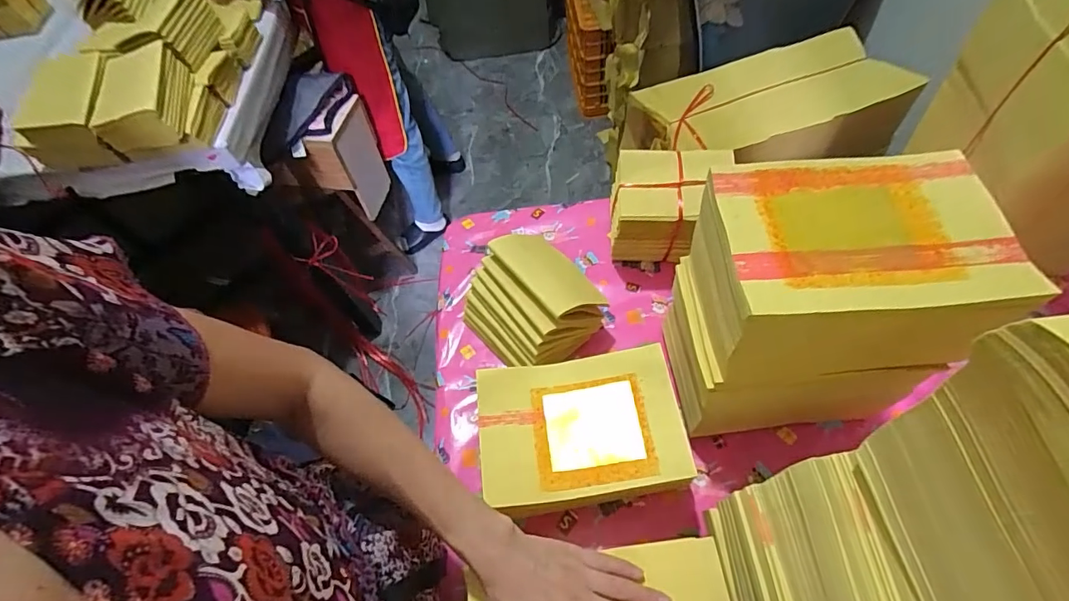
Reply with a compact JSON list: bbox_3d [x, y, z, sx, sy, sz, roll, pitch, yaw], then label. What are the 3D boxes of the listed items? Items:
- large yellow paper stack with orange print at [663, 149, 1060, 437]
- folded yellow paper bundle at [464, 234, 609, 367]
[{"bbox_3d":[0.286,0.012,0.513,0.226,0.262,0.172,-3,59,2],"label":"large yellow paper stack with orange print"},{"bbox_3d":[-0.001,0.000,0.673,0.154,0.124,0.168,-40,65,-19],"label":"folded yellow paper bundle"}]

